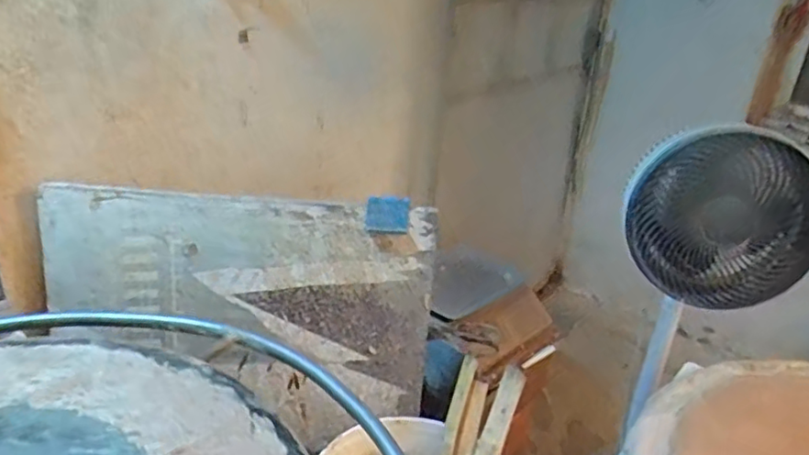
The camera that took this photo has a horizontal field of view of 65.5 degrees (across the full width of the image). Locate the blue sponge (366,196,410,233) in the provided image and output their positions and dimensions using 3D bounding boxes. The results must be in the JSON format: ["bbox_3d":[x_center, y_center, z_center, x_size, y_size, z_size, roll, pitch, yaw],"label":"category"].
[{"bbox_3d":[-0.027,-0.020,0.992,0.066,0.058,0.013,6,25,3],"label":"blue sponge"}]

